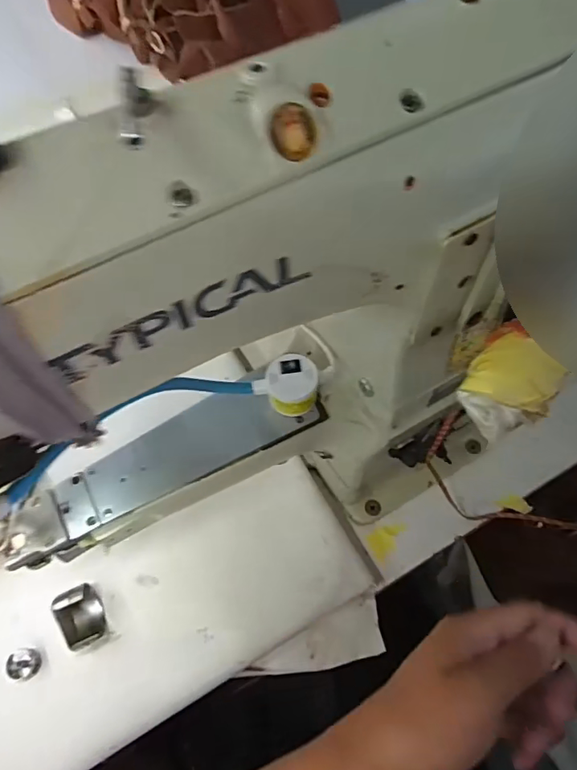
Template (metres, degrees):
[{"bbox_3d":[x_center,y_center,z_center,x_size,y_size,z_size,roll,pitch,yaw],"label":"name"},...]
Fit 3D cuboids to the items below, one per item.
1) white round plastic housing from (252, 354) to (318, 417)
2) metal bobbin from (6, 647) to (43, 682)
[{"bbox_3d":[0.001,0.000,0.369,0.039,0.029,0.037,-1,61,2],"label":"white round plastic housing"},{"bbox_3d":[-0.219,0.230,0.422,0.024,0.013,0.024,-1,61,2],"label":"metal bobbin"}]

